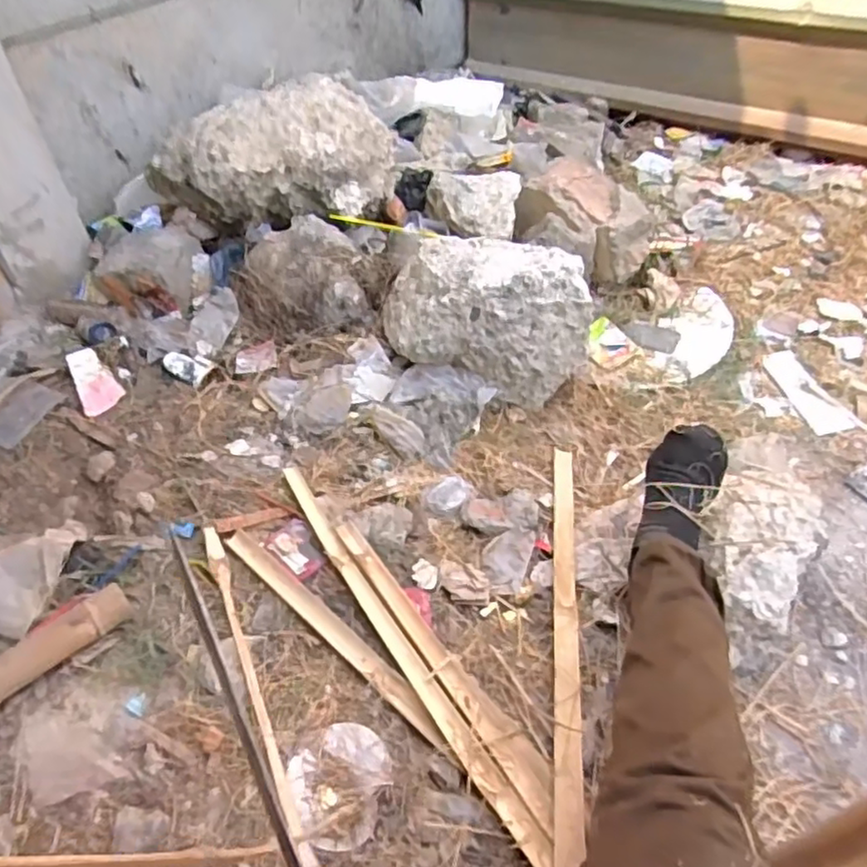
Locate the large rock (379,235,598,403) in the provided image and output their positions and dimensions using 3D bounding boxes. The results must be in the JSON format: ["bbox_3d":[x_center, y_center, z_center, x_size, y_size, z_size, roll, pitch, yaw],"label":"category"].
[{"bbox_3d":[0.089,-0.229,1.146,0.368,0.193,0.245,14,50,14],"label":"large rock"}]

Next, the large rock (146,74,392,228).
[{"bbox_3d":[-0.325,-0.543,1.316,0.487,0.171,0.239,-4,47,0],"label":"large rock"}]

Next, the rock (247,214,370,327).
[{"bbox_3d":[-0.227,-0.304,1.262,0.216,0.117,0.197,-2,47,2],"label":"rock"}]

